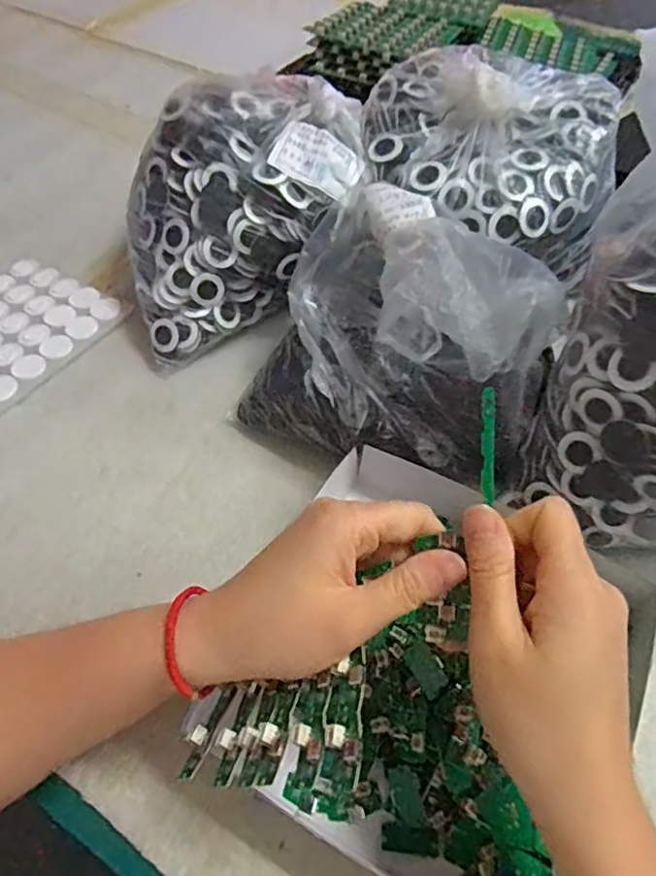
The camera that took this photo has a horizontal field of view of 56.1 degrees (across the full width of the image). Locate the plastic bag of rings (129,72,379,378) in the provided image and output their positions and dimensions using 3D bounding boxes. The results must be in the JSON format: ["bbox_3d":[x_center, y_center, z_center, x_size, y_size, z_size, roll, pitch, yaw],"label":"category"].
[{"bbox_3d":[-0.071,-0.181,0.509,0.201,0.159,0.128,-19,57,-14],"label":"plastic bag of rings"}]

